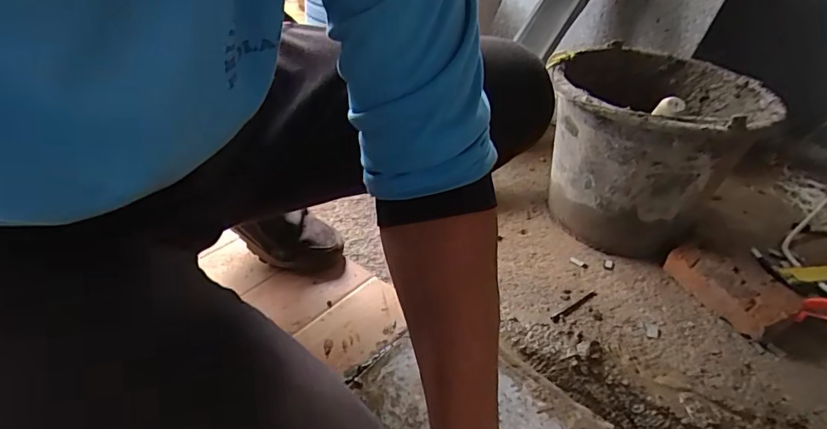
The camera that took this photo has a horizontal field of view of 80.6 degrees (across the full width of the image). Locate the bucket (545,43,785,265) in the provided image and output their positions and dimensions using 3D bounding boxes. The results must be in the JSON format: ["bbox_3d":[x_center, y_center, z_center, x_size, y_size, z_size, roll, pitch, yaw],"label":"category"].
[{"bbox_3d":[0.377,-0.105,0.849,0.321,0.268,0.330,32,43,31],"label":"bucket"}]

